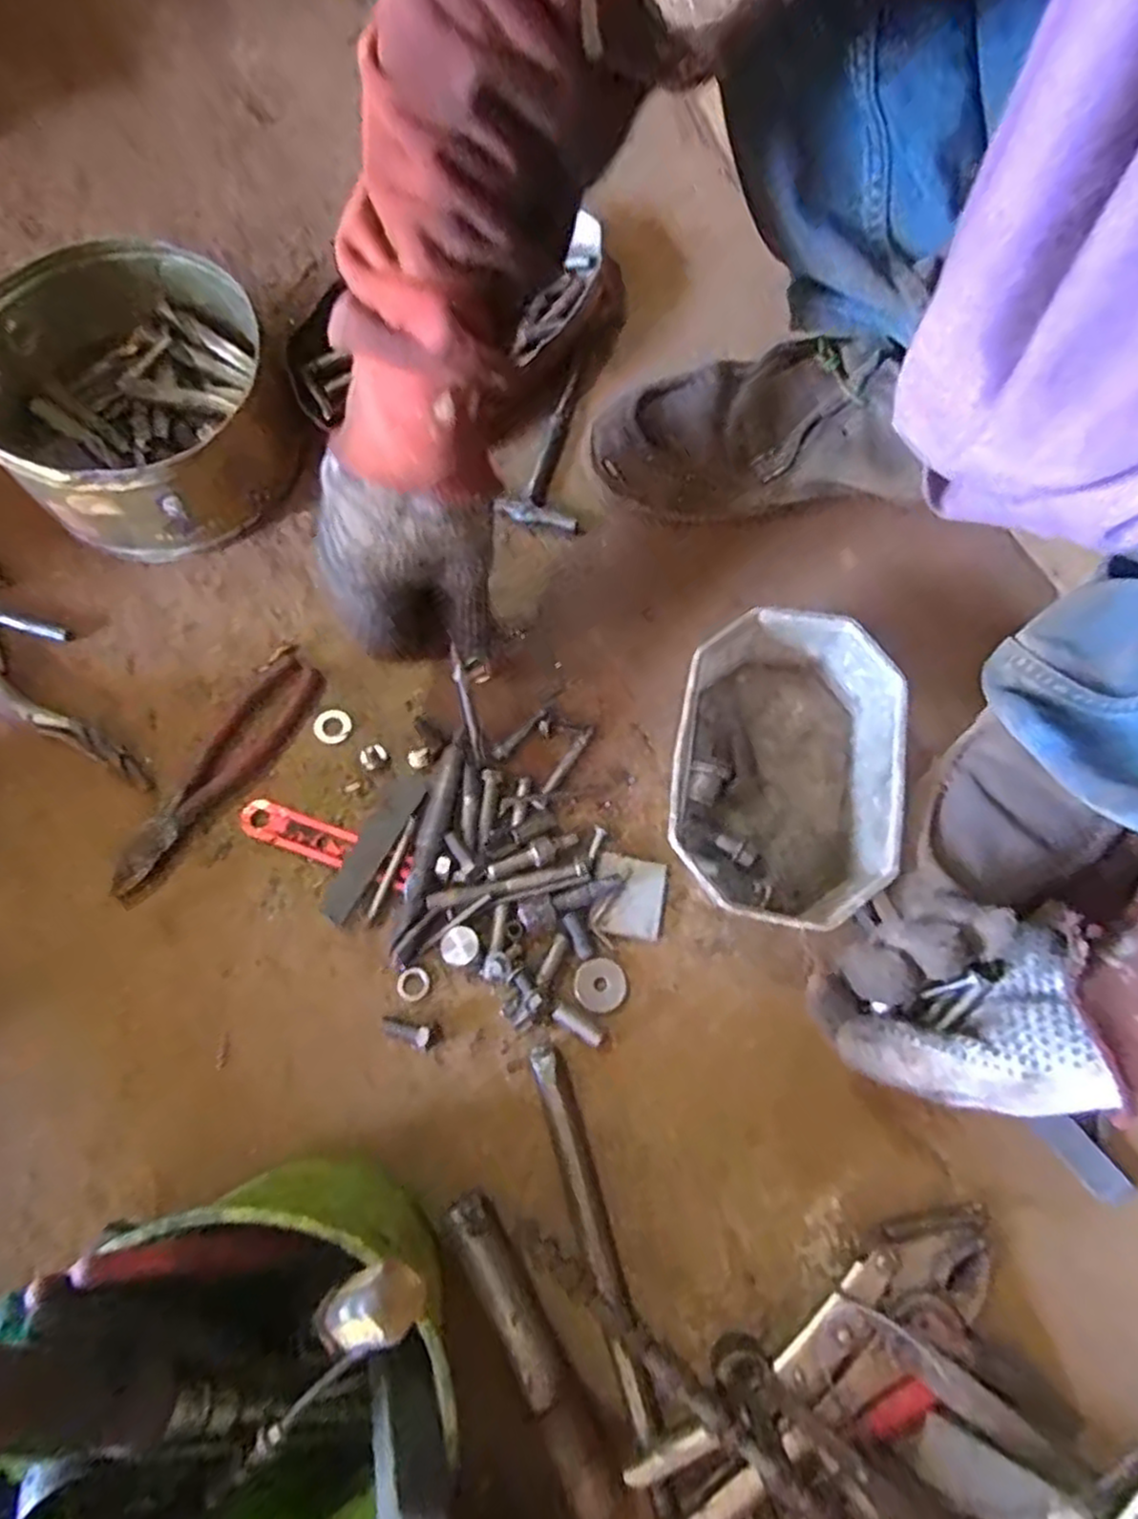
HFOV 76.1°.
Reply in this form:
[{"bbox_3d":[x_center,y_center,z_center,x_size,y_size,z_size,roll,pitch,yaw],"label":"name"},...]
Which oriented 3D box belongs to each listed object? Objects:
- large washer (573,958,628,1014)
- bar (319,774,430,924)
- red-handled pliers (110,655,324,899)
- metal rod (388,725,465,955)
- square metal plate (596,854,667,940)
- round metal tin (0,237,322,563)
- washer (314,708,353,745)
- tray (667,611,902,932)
[{"bbox_3d":[0.019,0.136,0.437,0.030,0.004,0.030,-32,72,-4],"label":"large washer"},{"bbox_3d":[-0.123,0.055,0.455,0.027,0.007,0.097,27,72,6],"label":"bar"},{"bbox_3d":[-0.219,0.007,0.455,0.044,0.015,0.173,28,72,6],"label":"red-handled pliers"},{"bbox_3d":[-0.086,0.048,0.452,0.017,0.014,0.136,13,71,1],"label":"metal rod"},{"bbox_3d":[0.037,0.085,0.455,0.044,0.004,0.048,11,73,-1],"label":"square metal plate"},{"bbox_3d":[-0.287,-0.241,0.498,0.182,0.098,0.182,1,72,-3],"label":"round metal tin"},{"bbox_3d":[-0.157,-0.022,0.481,0.024,0.004,0.023,1,71,-1],"label":"washer"},{"bbox_3d":[0.127,0.008,0.451,0.125,0.078,0.182,9,71,0],"label":"tray"}]

